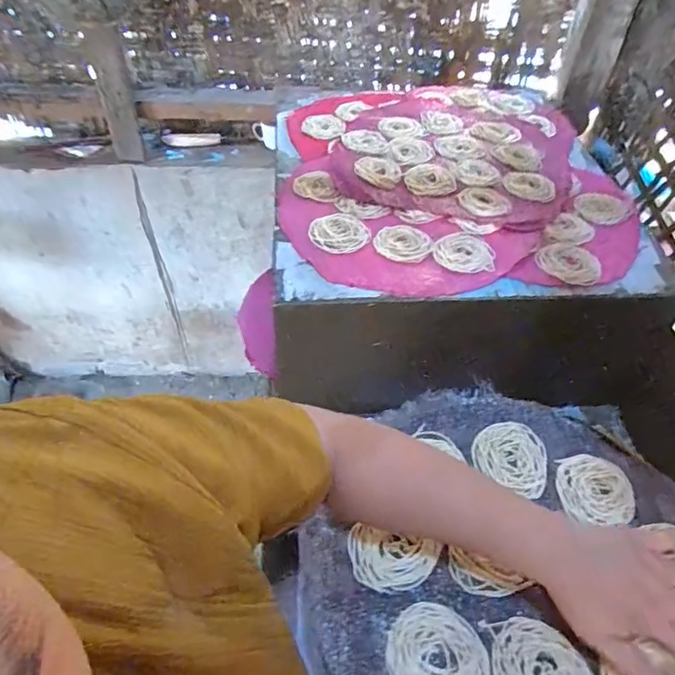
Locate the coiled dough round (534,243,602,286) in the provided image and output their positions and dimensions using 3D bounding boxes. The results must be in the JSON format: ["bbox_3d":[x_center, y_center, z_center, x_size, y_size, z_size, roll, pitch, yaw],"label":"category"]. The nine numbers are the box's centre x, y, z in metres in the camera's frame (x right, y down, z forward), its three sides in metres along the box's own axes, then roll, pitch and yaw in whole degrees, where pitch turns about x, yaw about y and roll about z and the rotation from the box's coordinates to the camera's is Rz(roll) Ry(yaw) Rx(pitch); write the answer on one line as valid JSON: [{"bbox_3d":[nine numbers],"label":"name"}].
[{"bbox_3d":[0.301,-0.098,0.677,0.074,0.005,0.077,2,47,-2],"label":"coiled dough round"}]

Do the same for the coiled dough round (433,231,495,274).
[{"bbox_3d":[0.165,-0.112,0.683,0.076,0.006,0.075,2,47,-2],"label":"coiled dough round"}]

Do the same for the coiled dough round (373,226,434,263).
[{"bbox_3d":[0.087,-0.127,0.694,0.075,0.007,0.070,11,48,7],"label":"coiled dough round"}]

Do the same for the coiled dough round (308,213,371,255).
[{"bbox_3d":[0.003,-0.145,0.701,0.079,0.009,0.082,2,47,-2],"label":"coiled dough round"}]

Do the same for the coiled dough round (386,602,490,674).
[{"bbox_3d":[0.078,0.244,0.399,0.077,0.004,0.075,2,47,-2],"label":"coiled dough round"}]

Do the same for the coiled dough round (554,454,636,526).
[{"bbox_3d":[0.244,0.142,0.498,0.064,0.008,0.066,2,47,-2],"label":"coiled dough round"}]

